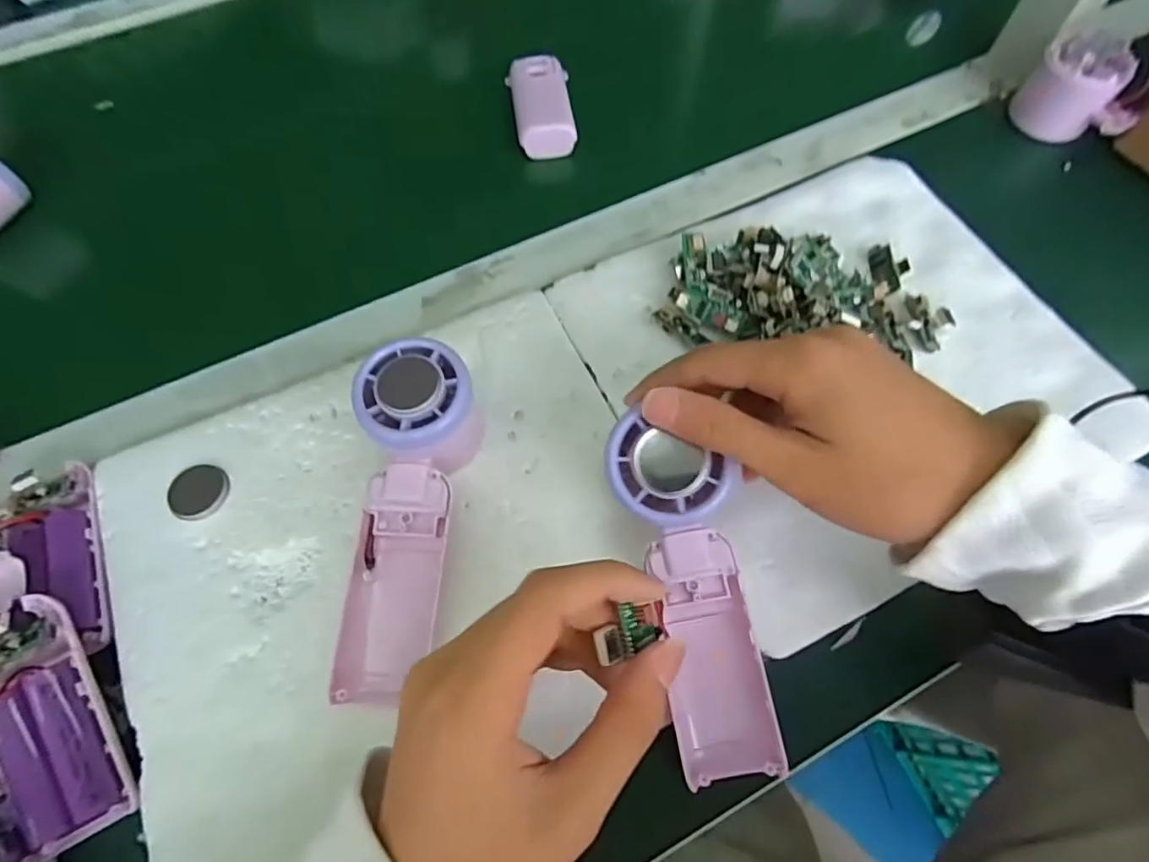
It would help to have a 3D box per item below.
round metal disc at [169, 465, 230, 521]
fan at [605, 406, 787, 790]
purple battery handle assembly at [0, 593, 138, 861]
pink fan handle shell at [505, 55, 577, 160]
[{"bbox_3d":[-0.199,0.032,0.310,0.028,0.004,0.029,0,65,0],"label":"round metal disc"},{"bbox_3d":[0.053,0.070,0.257,0.050,0.034,0.156,-17,96,-8],"label":"fan"},{"bbox_3d":[-0.232,0.127,0.253,0.047,0.019,0.104,-24,81,-11],"label":"purple battery handle assembly"},{"bbox_3d":[-0.026,-0.253,0.448,0.045,0.021,0.099,-5,65,-2],"label":"pink fan handle shell"}]

